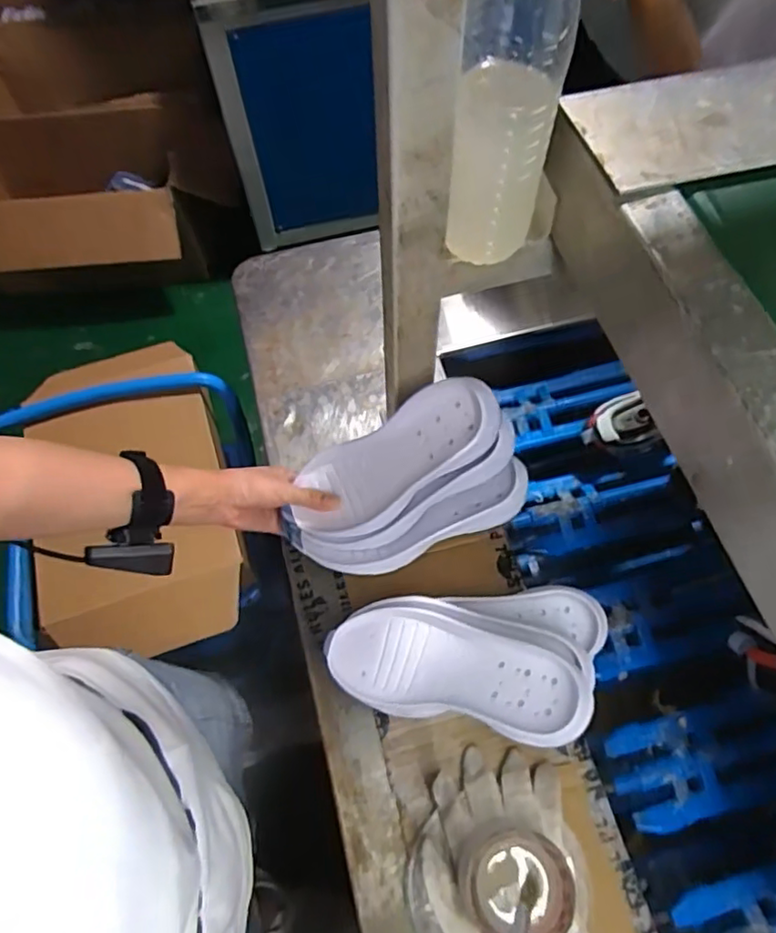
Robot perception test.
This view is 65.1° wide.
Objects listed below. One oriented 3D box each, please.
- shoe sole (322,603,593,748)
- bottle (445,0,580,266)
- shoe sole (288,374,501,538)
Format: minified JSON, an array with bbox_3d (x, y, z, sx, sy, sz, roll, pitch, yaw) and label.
[{"bbox_3d":[0.056,0.172,0.517,0.215,0.018,0.080,7,63,23],"label":"shoe sole"},{"bbox_3d":[0.068,-0.218,0.348,0.062,0.218,0.054,3,65,7],"label":"bottle"},{"bbox_3d":[0.002,-0.005,0.561,0.213,0.027,0.088,-33,65,18],"label":"shoe sole"}]

